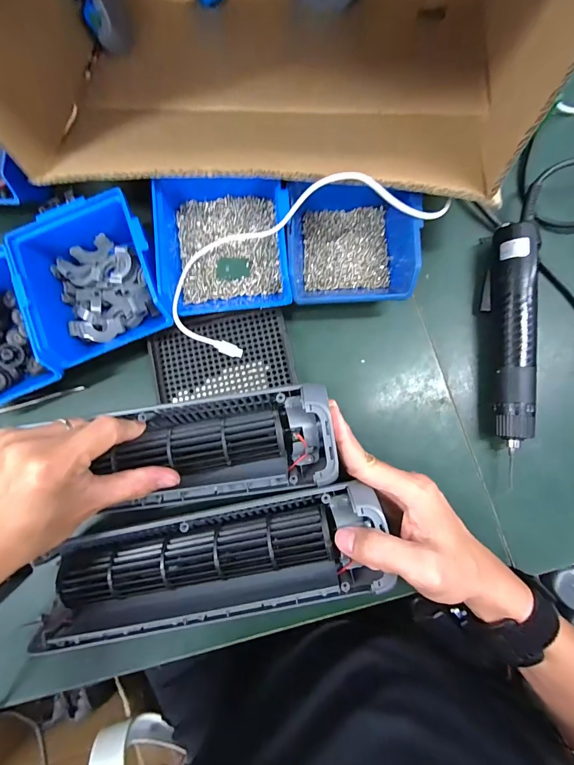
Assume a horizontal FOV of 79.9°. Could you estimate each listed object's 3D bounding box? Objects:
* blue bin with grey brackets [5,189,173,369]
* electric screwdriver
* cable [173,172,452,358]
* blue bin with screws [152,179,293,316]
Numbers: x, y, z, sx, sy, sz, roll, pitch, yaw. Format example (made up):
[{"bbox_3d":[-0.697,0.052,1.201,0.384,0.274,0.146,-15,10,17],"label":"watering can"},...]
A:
[{"bbox_3d":[-0.183,-0.097,0.326,0.124,0.057,0.139,-21,84,-2],"label":"blue bin with grey brackets"},{"bbox_3d":[0.207,-0.038,0.318,0.033,0.031,0.217,4,83,4],"label":"electric screwdriver"},{"bbox_3d":[0.005,-0.128,0.304,0.259,0.071,0.113,-32,84,-4],"label":"cable"},{"bbox_3d":[-0.057,-0.135,0.325,0.118,0.052,0.131,-6,83,3],"label":"blue bin with screws"}]

